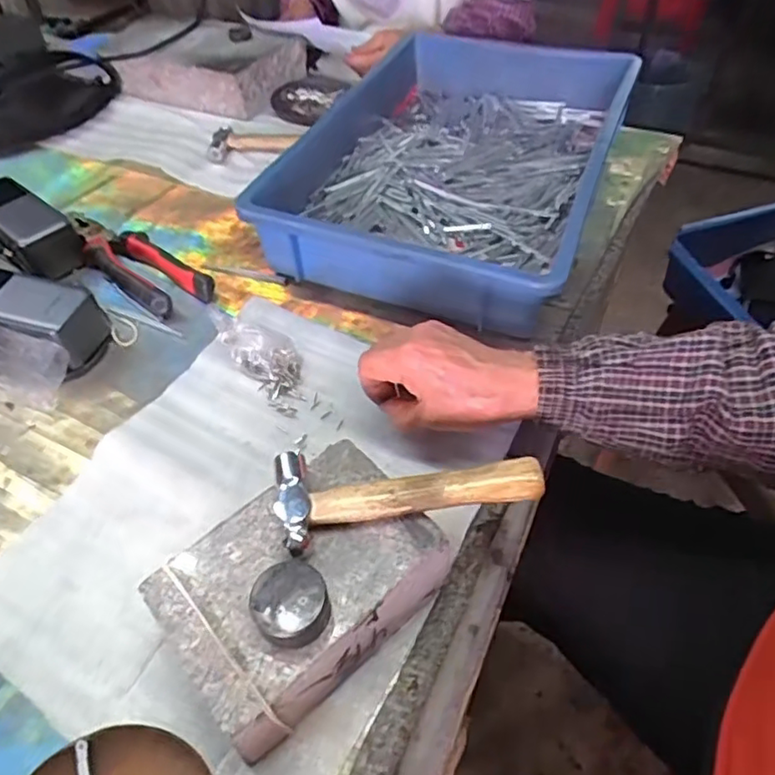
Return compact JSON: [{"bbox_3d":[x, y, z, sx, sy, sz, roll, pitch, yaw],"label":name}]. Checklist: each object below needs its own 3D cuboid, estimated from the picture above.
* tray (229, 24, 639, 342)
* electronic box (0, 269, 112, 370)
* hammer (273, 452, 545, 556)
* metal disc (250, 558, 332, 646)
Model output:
[{"bbox_3d":[0.081,-0.245,0.658,0.277,0.097,0.454,17,50,15],"label":"tray"},{"bbox_3d":[-0.322,-0.062,0.535,0.149,0.055,0.059,14,50,13],"label":"electronic box"},{"bbox_3d":[0.011,0.053,0.364,0.149,0.017,0.059,-10,49,-7],"label":"hammer"},{"bbox_3d":[-0.050,0.112,0.318,0.035,0.027,0.036,36,57,28],"label":"metal disc"}]

